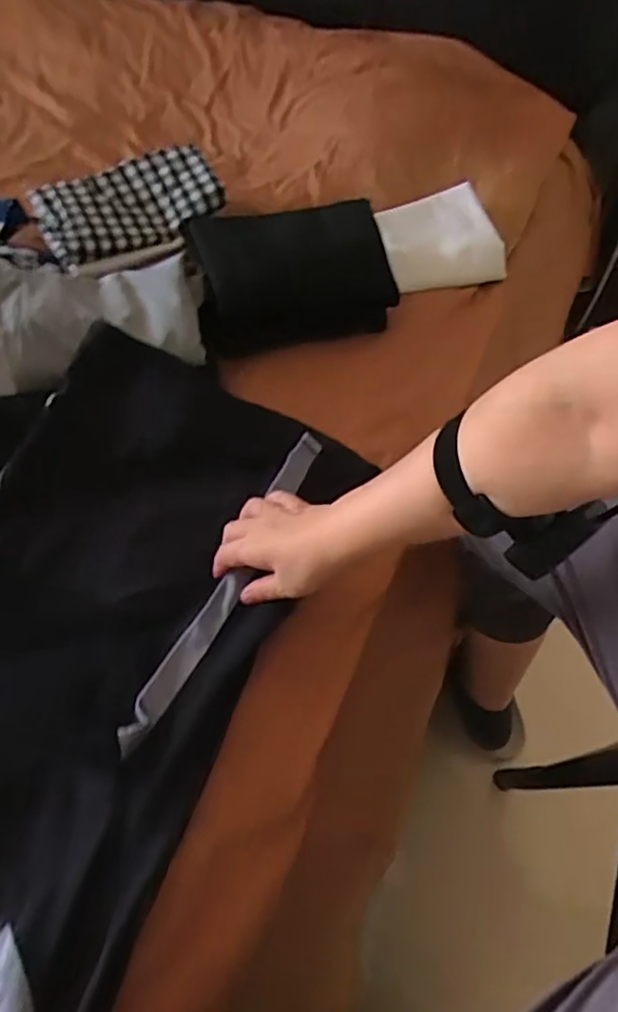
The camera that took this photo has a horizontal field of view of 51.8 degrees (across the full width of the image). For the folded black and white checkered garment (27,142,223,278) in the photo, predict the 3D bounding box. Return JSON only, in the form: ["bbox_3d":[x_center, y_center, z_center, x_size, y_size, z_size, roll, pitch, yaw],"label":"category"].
[{"bbox_3d":[-0.250,-0.422,0.902,0.254,0.064,0.164,-22,58,-19],"label":"folded black and white checkered garment"}]

